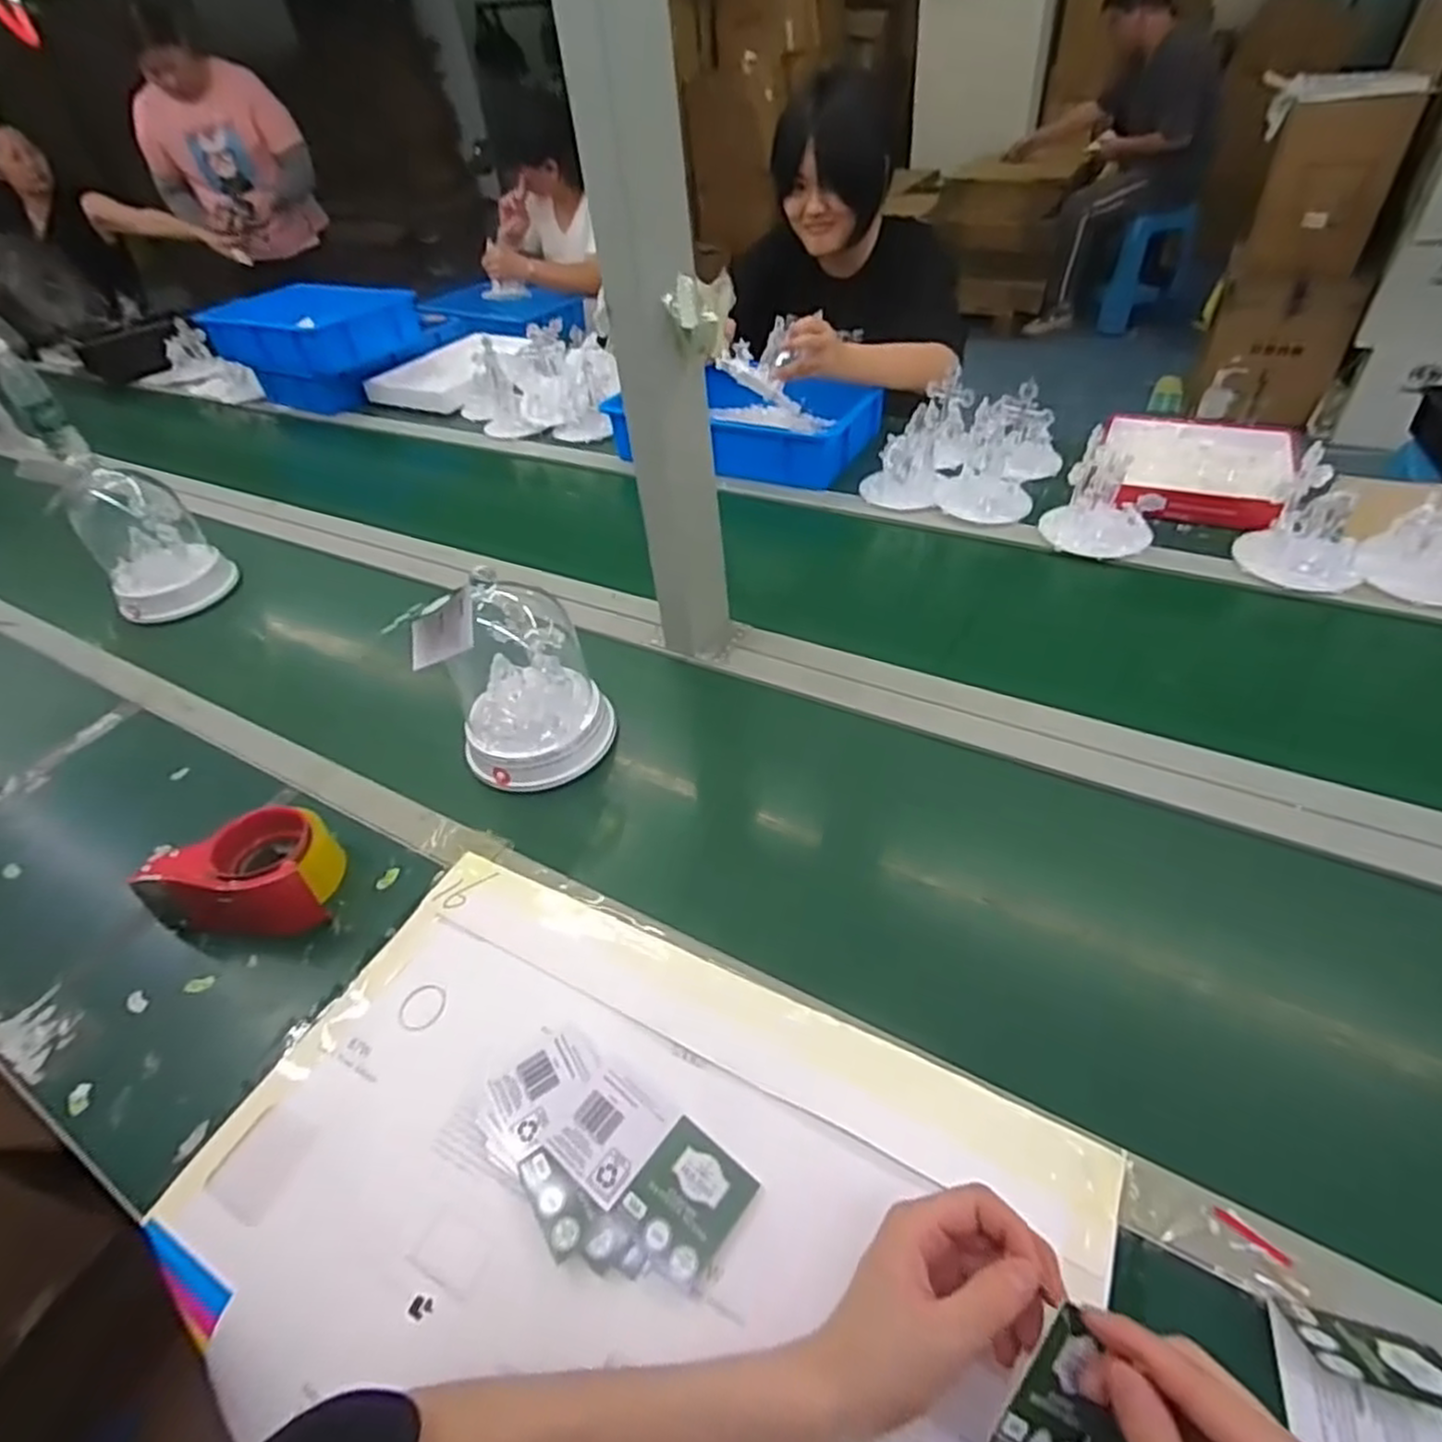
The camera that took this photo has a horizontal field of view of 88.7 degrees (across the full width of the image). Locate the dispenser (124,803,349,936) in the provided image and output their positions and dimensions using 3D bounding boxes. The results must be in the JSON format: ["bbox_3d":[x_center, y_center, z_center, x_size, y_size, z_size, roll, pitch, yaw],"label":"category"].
[{"bbox_3d":[-0.404,0.126,0.638,0.135,0.075,0.101,1,44,9],"label":"dispenser"}]

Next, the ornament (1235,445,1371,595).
[{"bbox_3d":[0.674,-0.221,0.836,0.130,0.108,0.115,29,54,32],"label":"ornament"}]

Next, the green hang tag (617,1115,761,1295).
[{"bbox_3d":[-0.020,0.292,0.447,0.061,0.006,0.071,28,54,23],"label":"green hang tag"}]

